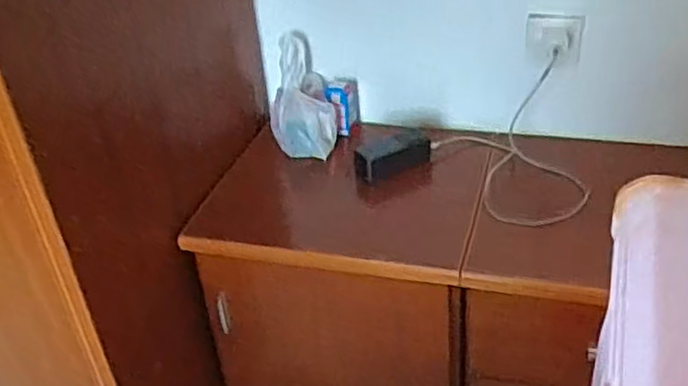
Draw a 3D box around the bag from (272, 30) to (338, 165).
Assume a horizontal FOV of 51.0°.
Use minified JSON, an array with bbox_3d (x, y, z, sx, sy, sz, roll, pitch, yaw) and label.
[{"bbox_3d":[-0.078,-0.177,1.312,0.117,0.181,0.178,-8,34,-3],"label":"bag"}]

